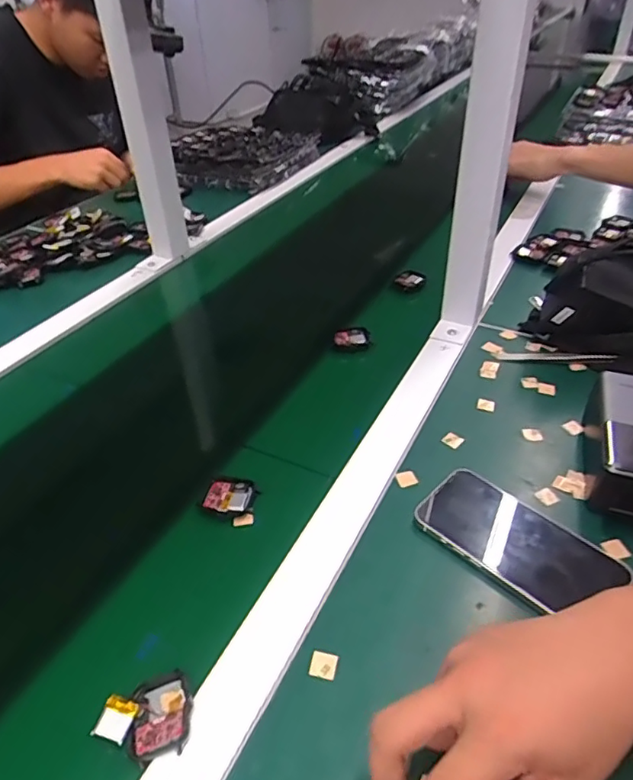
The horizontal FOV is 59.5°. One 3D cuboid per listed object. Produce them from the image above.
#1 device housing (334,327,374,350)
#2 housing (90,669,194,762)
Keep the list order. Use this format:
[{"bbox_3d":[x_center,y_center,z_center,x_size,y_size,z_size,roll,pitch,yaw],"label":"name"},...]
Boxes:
[{"bbox_3d":[0.040,-0.060,0.634,0.040,0.009,0.033,-1,39,0],"label":"device housing"},{"bbox_3d":[-0.099,0.191,0.321,0.052,0.016,0.044,-13,41,-14],"label":"housing"}]

